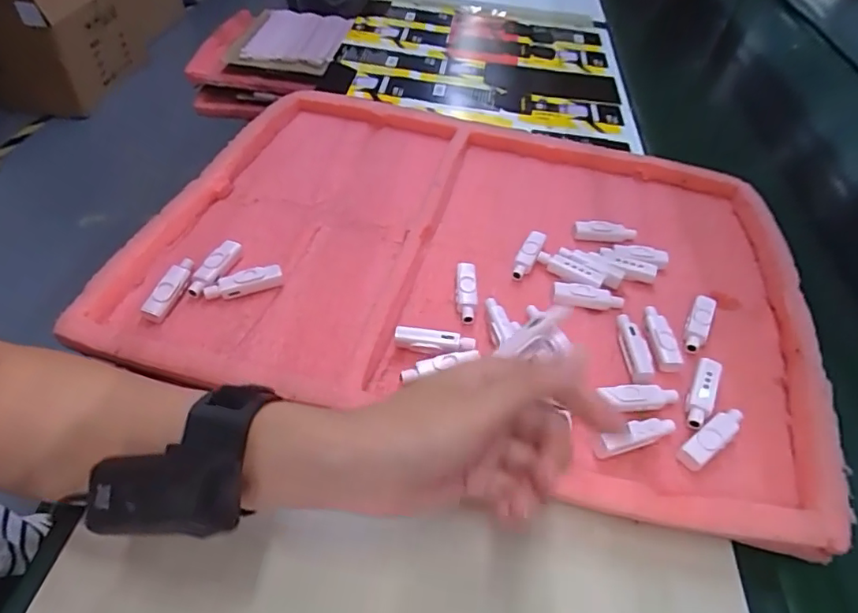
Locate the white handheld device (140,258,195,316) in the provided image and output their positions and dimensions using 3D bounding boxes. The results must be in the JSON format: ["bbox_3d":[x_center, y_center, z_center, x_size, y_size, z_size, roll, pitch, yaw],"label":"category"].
[{"bbox_3d":[-0.190,-0.015,0.390,0.014,0.011,0.051,10,48,4],"label":"white handheld device"}]

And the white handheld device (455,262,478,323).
[{"bbox_3d":[0.029,-0.010,0.414,0.016,0.012,0.052,4,48,-1],"label":"white handheld device"}]

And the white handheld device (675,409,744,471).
[{"bbox_3d":[0.181,0.081,0.340,0.055,0.008,0.017,-31,57,-28],"label":"white handheld device"}]

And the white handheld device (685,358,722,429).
[{"bbox_3d":[0.185,0.058,0.360,0.016,0.009,0.057,27,51,18],"label":"white handheld device"}]

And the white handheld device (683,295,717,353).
[{"bbox_3d":[0.206,0.012,0.407,0.016,0.007,0.055,27,51,18],"label":"white handheld device"}]

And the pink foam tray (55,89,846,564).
[{"bbox_3d":[0.041,-0.046,0.453,0.508,0.039,0.393,14,48,7],"label":"pink foam tray"}]

